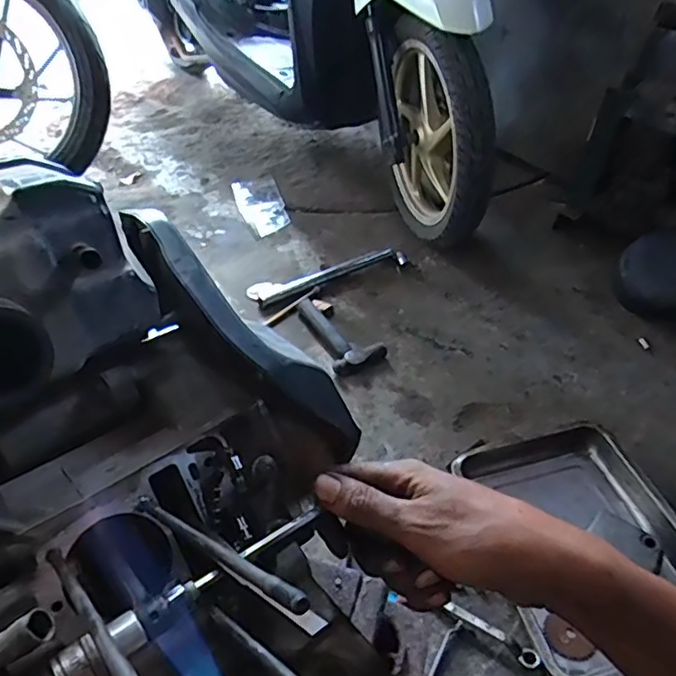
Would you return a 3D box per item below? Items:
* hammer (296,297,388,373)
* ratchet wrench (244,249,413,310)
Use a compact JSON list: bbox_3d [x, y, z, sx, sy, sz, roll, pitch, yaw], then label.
[{"bbox_3d":[0.005,-0.015,1.145,0.105,0.030,0.205,-15,48,-19],"label":"hammer"},{"bbox_3d":[-0.014,-0.133,1.271,0.366,0.038,0.071,-13,47,-18],"label":"ratchet wrench"}]

